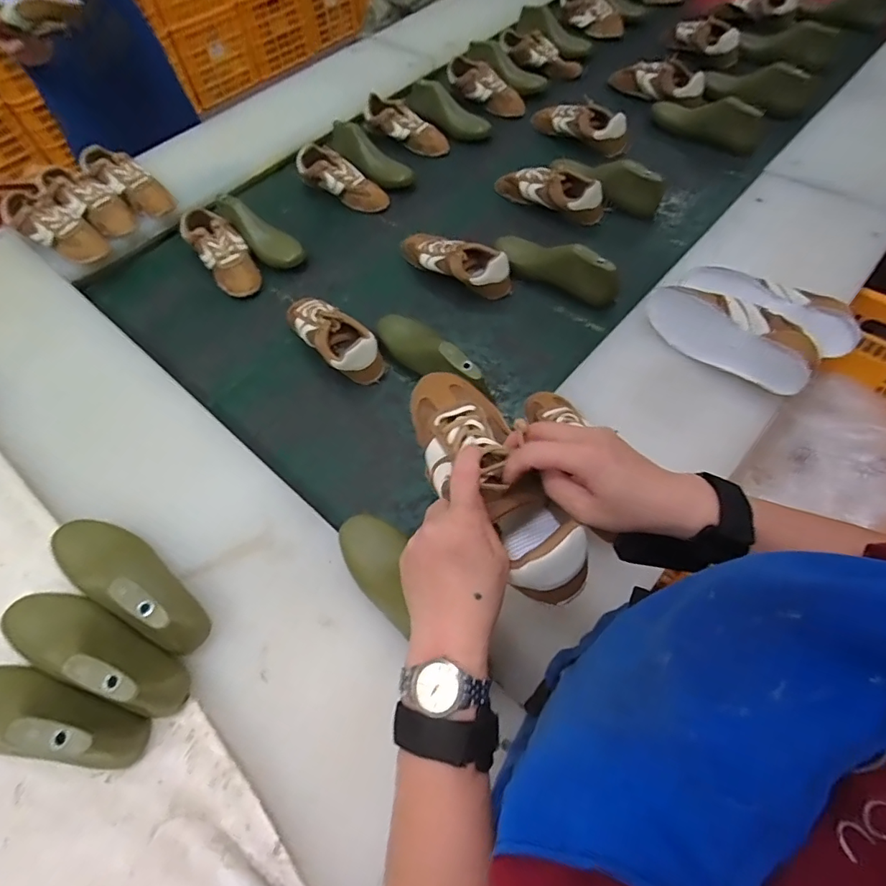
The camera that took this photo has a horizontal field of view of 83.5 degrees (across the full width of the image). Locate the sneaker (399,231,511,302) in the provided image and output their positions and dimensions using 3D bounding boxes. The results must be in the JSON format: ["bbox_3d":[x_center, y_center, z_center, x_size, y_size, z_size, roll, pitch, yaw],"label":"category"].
[{"bbox_3d":[0.015,-0.322,0.863,0.229,0.073,0.082,27,63,19],"label":"sneaker"}]

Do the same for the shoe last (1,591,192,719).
[{"bbox_3d":[-0.369,0.205,0.511,0.233,0.069,0.072,16,62,12],"label":"shoe last"}]

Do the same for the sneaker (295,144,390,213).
[{"bbox_3d":[-0.209,-0.530,1.012,0.212,0.074,0.079,38,67,25],"label":"sneaker"}]

